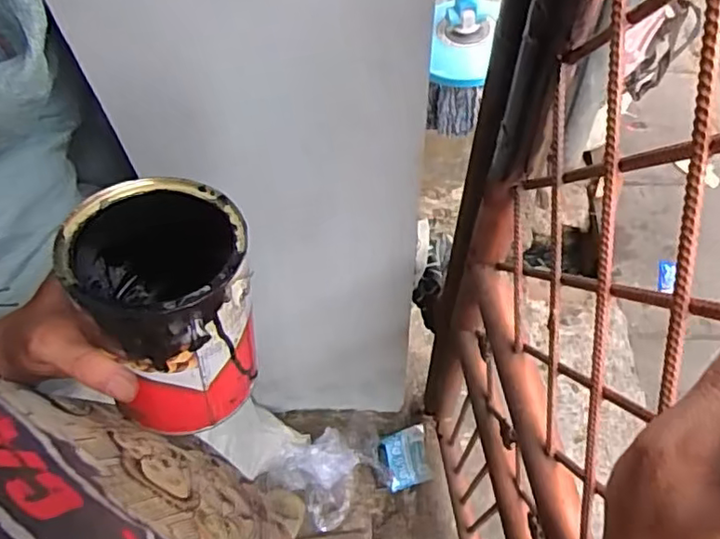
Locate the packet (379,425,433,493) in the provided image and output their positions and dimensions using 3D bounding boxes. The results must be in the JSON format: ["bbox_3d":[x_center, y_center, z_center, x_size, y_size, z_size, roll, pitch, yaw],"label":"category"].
[{"bbox_3d":[0.104,0.445,1.426,0.117,0.027,0.145,-31,42,19],"label":"packet"}]

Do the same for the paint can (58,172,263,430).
[{"bbox_3d":[-0.108,0.019,0.370,0.092,0.129,0.109,-17,60,-7],"label":"paint can"}]

